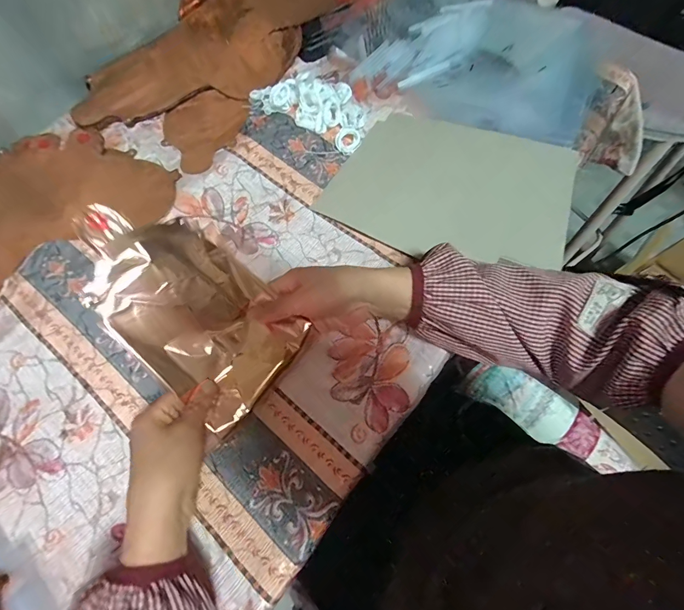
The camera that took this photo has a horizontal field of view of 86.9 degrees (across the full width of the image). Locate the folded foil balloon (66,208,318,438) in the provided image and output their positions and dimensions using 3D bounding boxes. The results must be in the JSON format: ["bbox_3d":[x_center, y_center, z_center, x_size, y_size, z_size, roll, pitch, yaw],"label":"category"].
[{"bbox_3d":[-0.138,0.000,0.336,0.128,0.032,0.214,-47,106,-26],"label":"folded foil balloon"}]

